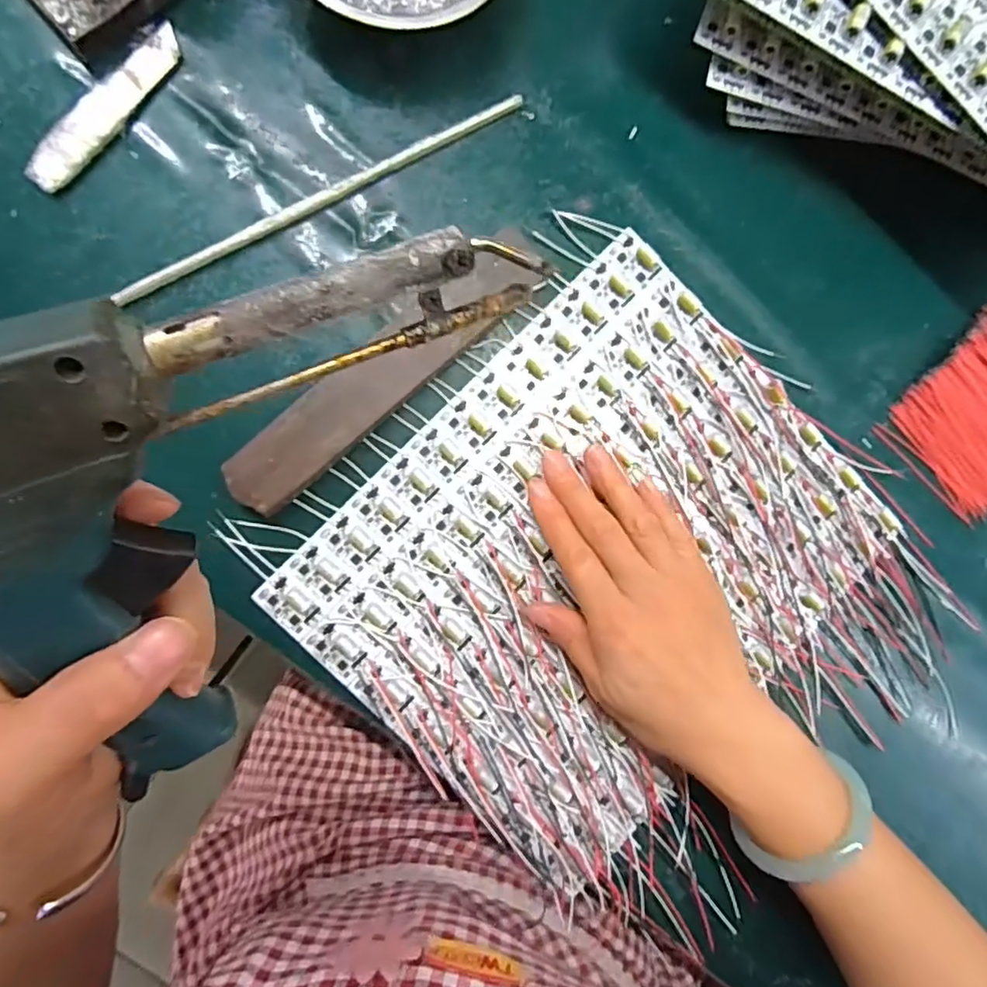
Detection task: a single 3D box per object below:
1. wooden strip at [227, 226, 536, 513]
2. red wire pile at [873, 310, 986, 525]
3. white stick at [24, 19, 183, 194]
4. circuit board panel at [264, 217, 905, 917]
[{"bbox_3d":[-0.053,-0.066,0.318,0.201,0.018,0.035,-43,94,-5],"label":"wooden strip"},{"bbox_3d":[0.304,-0.053,0.368,0.087,0.012,0.123,44,85,-5],"label":"red wire pile"},{"bbox_3d":[-0.196,-0.197,0.308,0.023,0.007,0.104,38,85,-5],"label":"white stick"},{"bbox_3d":[0.069,0.047,0.338,0.286,0.009,0.263,-44,95,-5],"label":"circuit board panel"}]

